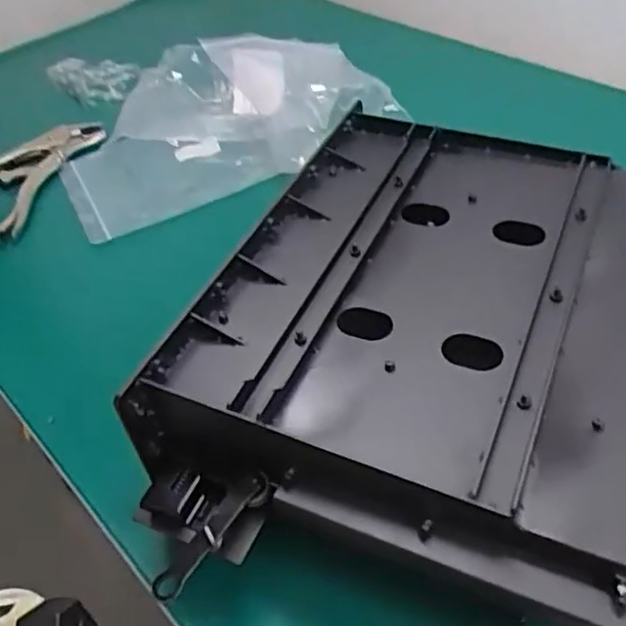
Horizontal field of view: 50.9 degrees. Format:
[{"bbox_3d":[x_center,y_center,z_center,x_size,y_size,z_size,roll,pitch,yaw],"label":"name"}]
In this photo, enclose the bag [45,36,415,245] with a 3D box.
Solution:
[{"bbox_3d":[-0.137,-0.266,0.785,0.355,0.109,0.424,-21,46,-13],"label":"bag"}]

